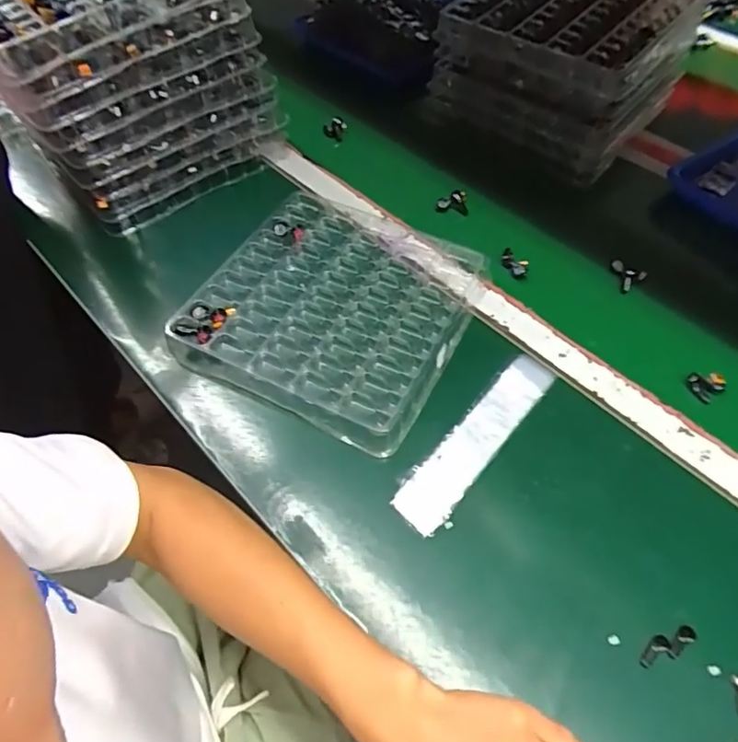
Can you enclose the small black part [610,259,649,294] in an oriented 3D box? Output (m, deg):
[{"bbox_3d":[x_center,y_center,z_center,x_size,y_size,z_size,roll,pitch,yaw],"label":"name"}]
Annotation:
[{"bbox_3d":[0.287,-0.109,0.618,0.019,0.025,0.039,-11,56,-7],"label":"small black part"}]

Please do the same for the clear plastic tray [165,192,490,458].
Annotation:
[{"bbox_3d":[-0.031,-0.074,0.579,0.256,0.020,0.265,25,59,16],"label":"clear plastic tray"}]

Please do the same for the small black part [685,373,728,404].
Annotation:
[{"bbox_3d":[0.320,0.012,0.529,0.021,0.023,0.030,-37,63,-22],"label":"small black part"}]

